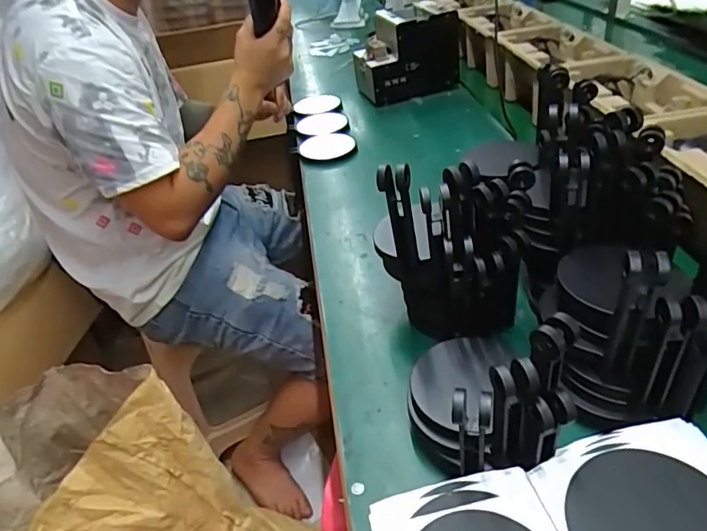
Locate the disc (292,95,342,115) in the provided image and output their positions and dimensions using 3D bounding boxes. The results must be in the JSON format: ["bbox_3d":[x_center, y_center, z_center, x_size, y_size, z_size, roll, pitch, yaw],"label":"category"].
[{"bbox_3d":[-0.074,-0.333,1.064,0.086,0.014,0.086,-3,42,3],"label":"disc"}]

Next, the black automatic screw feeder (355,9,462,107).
[{"bbox_3d":[0.108,-0.424,1.047,0.184,0.152,0.148,-18,43,-13],"label":"black automatic screw feeder"}]

